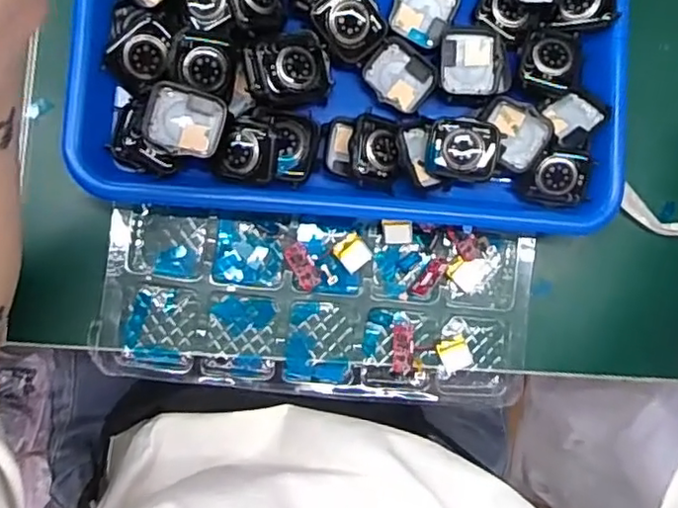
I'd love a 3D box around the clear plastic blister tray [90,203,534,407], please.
[{"bbox_3d":[-0.009,0.033,0.387,0.257,0.031,0.106,4,86,-7],"label":"clear plastic blister tray"}]

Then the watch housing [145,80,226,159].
[{"bbox_3d":[-0.087,-0.074,0.349,0.042,0.009,0.037,10,91,-13],"label":"watch housing"}]

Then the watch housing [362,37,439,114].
[{"bbox_3d":[0.038,-0.108,0.382,0.041,0.011,0.037,33,83,-4],"label":"watch housing"}]

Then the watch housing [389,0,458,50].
[{"bbox_3d":[0.052,-0.150,0.383,0.035,0.008,0.042,19,84,-6],"label":"watch housing"}]

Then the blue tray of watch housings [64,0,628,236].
[{"bbox_3d":[0.016,-0.149,0.370,0.316,0.047,0.251,3,86,-7],"label":"blue tray of watch housings"}]

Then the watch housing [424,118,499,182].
[{"bbox_3d":[0.074,-0.063,0.375,0.040,0.011,0.037,4,87,-2],"label":"watch housing"}]

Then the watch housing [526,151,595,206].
[{"bbox_3d":[0.136,-0.046,0.381,0.036,0.007,0.033,0,103,2],"label":"watch housing"}]

